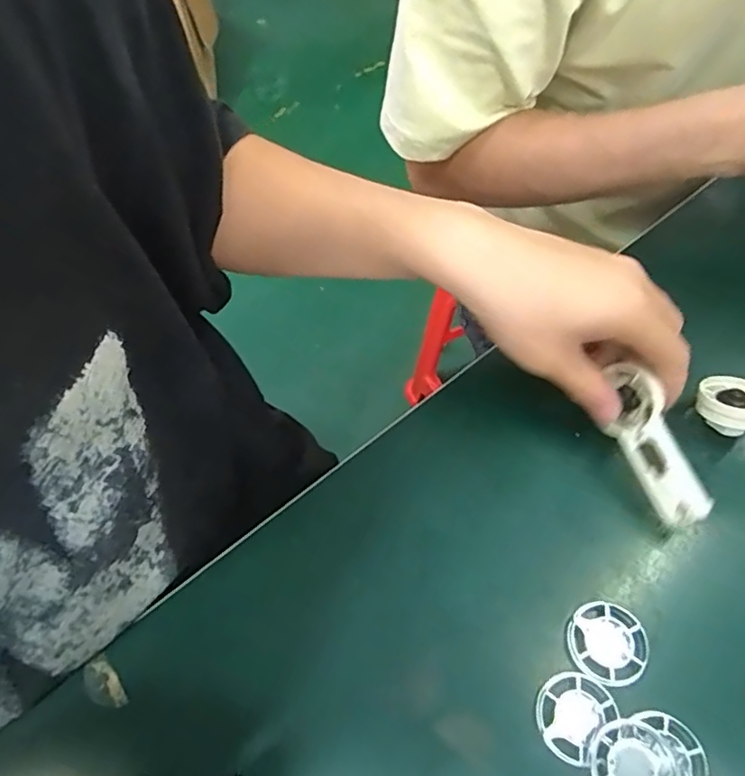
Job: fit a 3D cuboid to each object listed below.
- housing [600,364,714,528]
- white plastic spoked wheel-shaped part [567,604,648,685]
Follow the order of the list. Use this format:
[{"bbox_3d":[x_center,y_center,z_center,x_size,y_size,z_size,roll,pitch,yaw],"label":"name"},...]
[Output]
[{"bbox_3d":[0.155,0.033,0.325,0.026,0.022,0.089,-18,79,-6],"label":"housing"},{"bbox_3d":[0.121,0.131,0.299,0.038,0.004,0.038,29,67,18],"label":"white plastic spoked wheel-shaped part"}]

